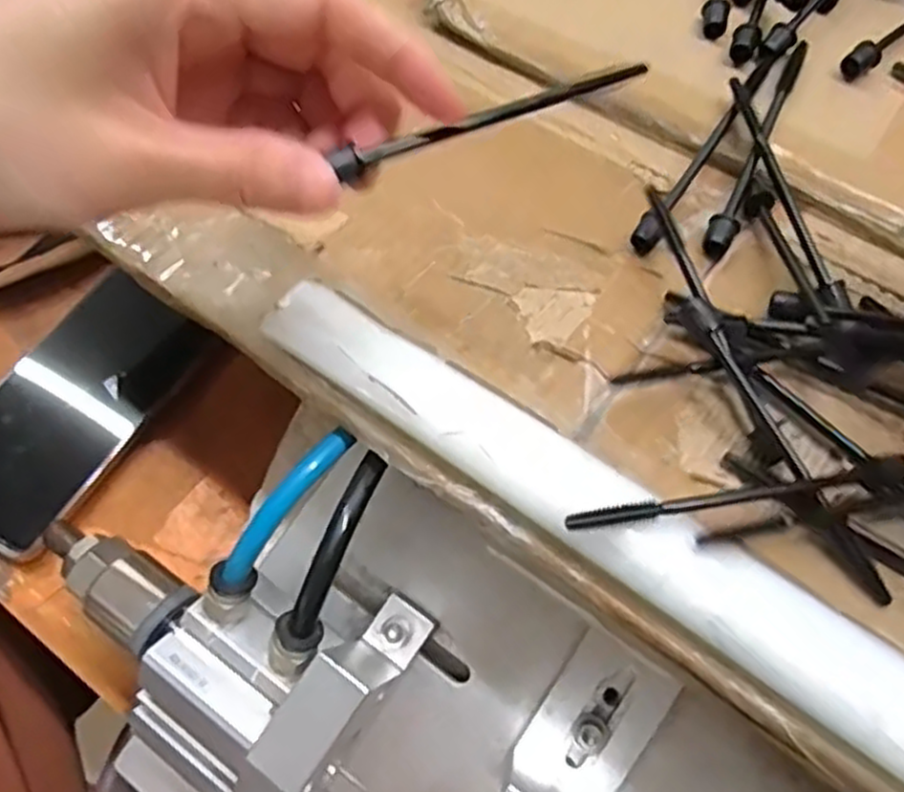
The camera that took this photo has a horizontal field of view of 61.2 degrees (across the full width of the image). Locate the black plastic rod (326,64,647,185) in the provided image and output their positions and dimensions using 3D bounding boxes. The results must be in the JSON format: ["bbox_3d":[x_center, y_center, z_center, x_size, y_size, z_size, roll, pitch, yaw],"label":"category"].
[{"bbox_3d":[0.012,-0.074,0.203,0.095,0.006,0.005,-24,63,-17],"label":"black plastic rod"}]

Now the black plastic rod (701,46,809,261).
[{"bbox_3d":[0.115,-0.094,0.286,0.010,0.007,0.100,25,72,11],"label":"black plastic rod"}]

